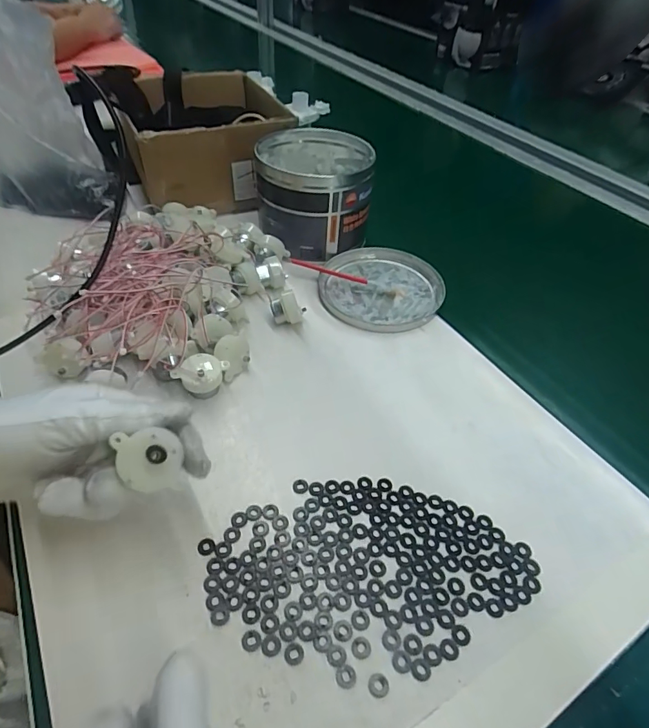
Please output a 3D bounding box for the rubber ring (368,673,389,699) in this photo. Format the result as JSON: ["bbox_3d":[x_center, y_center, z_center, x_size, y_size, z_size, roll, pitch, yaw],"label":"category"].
[{"bbox_3d":[0.029,0.169,0.235,0.011,0.004,0.011,2,45,-2],"label":"rubber ring"}]

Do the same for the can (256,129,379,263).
[{"bbox_3d":[-0.013,-0.195,0.518,0.127,0.106,0.132,2,45,-2],"label":"can"}]

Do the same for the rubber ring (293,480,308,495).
[{"bbox_3d":[-0.017,0.085,0.312,0.010,0.004,0.010,2,45,-2],"label":"rubber ring"}]

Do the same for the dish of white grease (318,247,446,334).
[{"bbox_3d":[0.061,-0.083,0.479,0.127,0.014,0.135,2,45,-2],"label":"dish of white grease"}]

